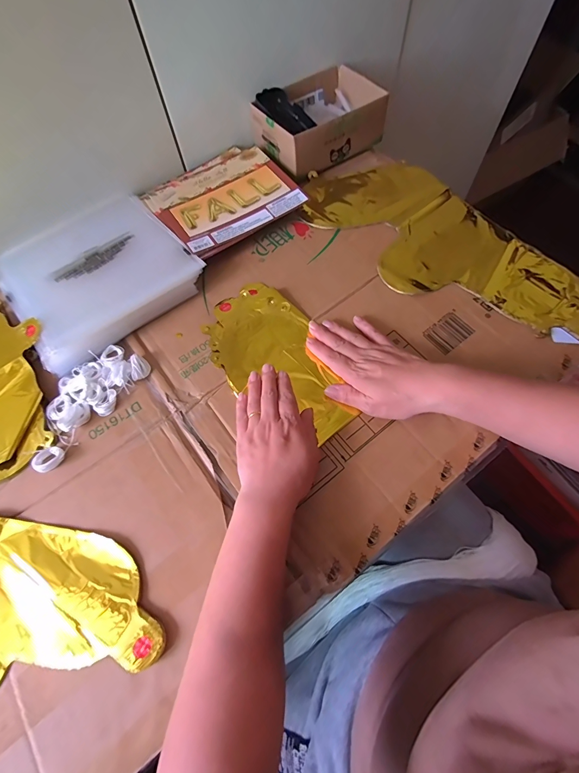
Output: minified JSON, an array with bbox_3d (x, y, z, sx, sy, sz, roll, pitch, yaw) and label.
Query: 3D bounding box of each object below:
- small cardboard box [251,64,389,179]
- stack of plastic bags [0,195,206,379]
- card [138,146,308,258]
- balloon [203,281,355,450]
[{"bbox_3d":[0.047,-0.433,0.566,0.191,0.070,0.141,-29,68,-10],"label":"small cardboard box"},{"bbox_3d":[-0.260,-0.154,0.472,0.224,0.028,0.215,-39,70,-14],"label":"stack of plastic bags"},{"bbox_3d":[-0.101,-0.289,0.522,0.194,0.010,0.183,-34,67,-12],"label":"card"},{"bbox_3d":[-0.017,-0.034,0.426,0.123,0.014,0.228,-34,69,-12],"label":"balloon"}]

